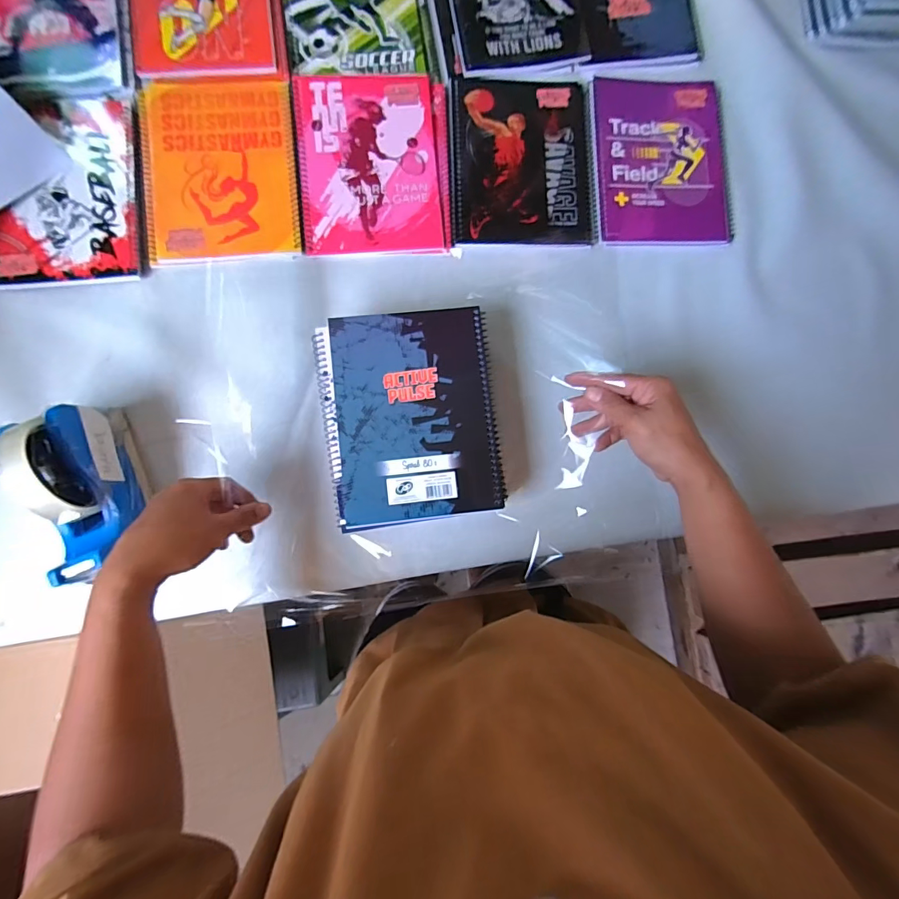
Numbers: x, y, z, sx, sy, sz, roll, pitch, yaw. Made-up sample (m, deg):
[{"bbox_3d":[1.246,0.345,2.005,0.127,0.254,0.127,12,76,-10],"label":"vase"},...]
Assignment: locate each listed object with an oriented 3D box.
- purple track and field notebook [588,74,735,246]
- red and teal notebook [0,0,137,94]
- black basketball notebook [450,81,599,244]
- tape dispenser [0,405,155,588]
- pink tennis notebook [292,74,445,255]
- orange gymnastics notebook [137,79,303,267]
[{"bbox_3d":[0.246,-0.331,0.511,0.163,0.007,0.202,-3,86,-4],"label":"purple track and field notebook"},{"bbox_3d":[-0.427,-0.480,0.482,0.149,0.010,0.207,-8,86,-4],"label":"red and teal notebook"},{"bbox_3d":[0.082,-0.322,0.500,0.159,0.006,0.197,-2,86,-4],"label":"black basketball notebook"},{"bbox_3d":[-0.326,0.036,0.401,0.057,0.105,0.148,-23,88,-5],"label":"tape dispenser"},{"bbox_3d":[-0.088,-0.310,0.487,0.147,0.008,0.194,-5,86,-4],"label":"pink tennis notebook"},{"bbox_3d":[-0.245,-0.300,0.477,0.157,0.007,0.204,-6,86,-4],"label":"orange gymnastics notebook"}]

